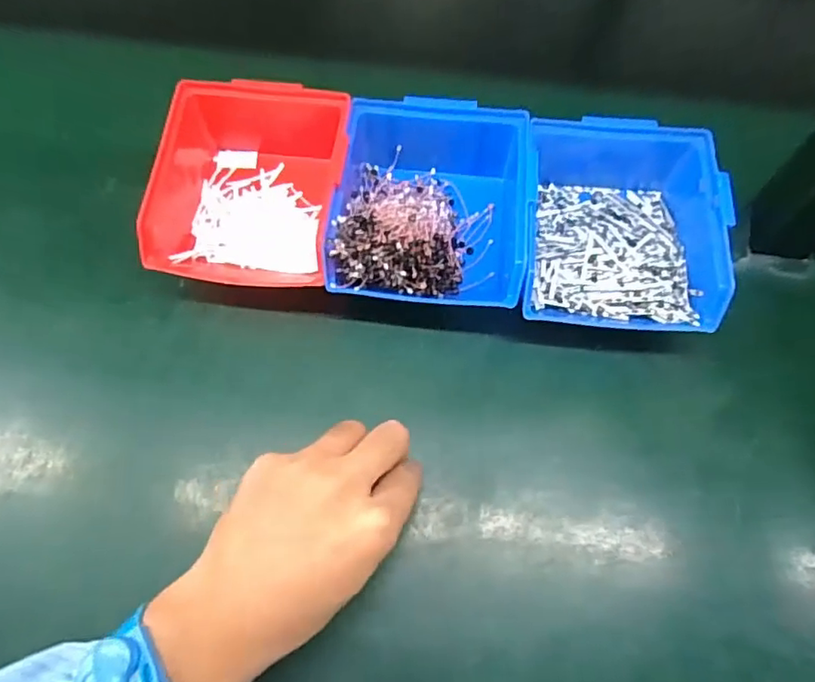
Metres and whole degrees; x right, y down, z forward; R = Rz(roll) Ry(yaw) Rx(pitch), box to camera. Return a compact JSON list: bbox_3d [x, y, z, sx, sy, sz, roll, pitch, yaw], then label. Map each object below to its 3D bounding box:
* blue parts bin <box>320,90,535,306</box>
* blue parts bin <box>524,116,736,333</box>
[{"bbox_3d":[0.015,-0.091,0.381,0.122,0.063,0.144,4,68,1],"label":"blue parts bin"},{"bbox_3d":[0.139,-0.081,0.385,0.126,0.061,0.153,8,68,3],"label":"blue parts bin"}]

